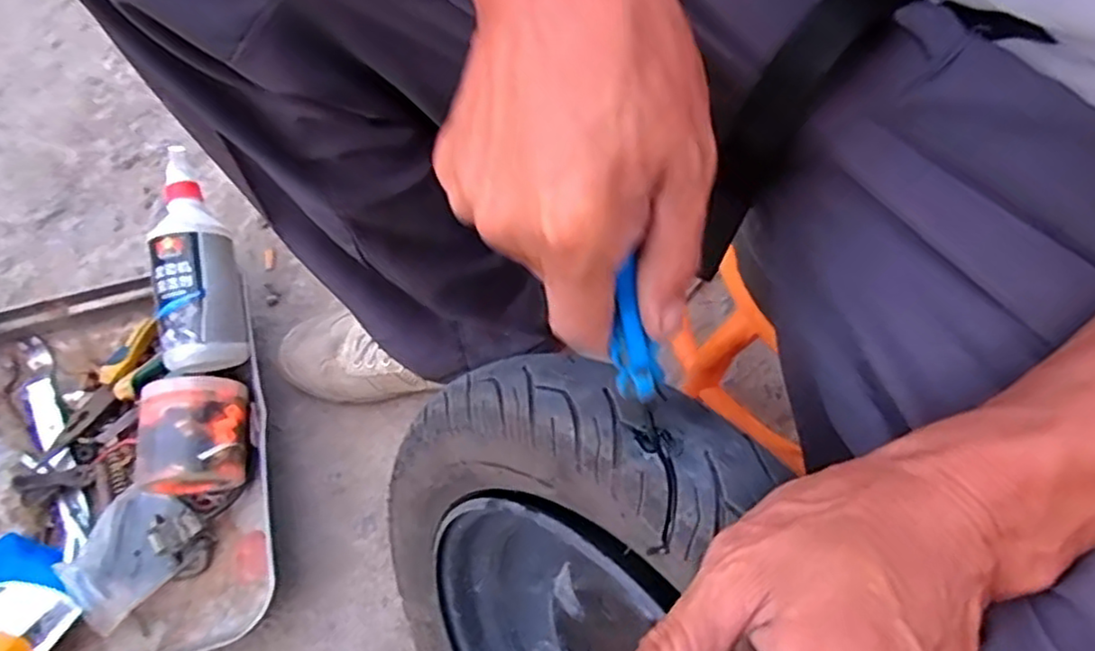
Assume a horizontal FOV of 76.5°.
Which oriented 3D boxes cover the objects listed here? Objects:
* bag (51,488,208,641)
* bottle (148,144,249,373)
[{"bbox_3d":[-0.356,0.188,0.585,0.085,0.045,0.105,38,72,19],"label":"bag"},{"bbox_3d":[-0.325,-0.064,0.636,0.071,0.051,0.208,-13,81,-3],"label":"bottle"}]

